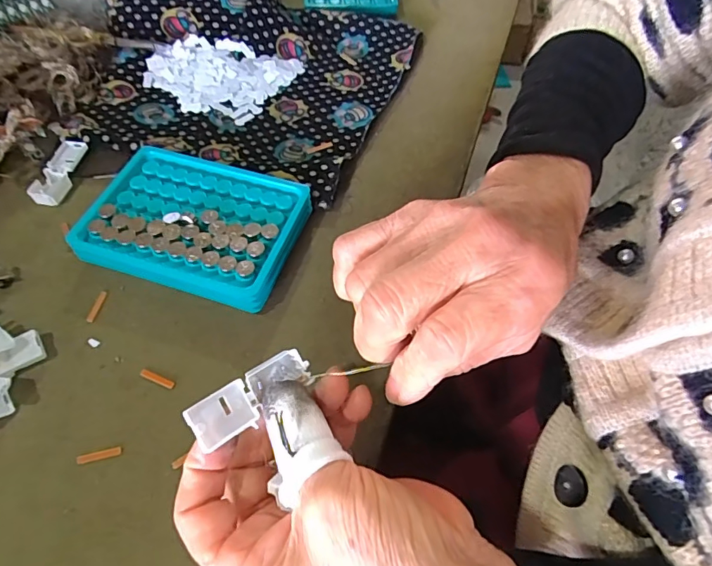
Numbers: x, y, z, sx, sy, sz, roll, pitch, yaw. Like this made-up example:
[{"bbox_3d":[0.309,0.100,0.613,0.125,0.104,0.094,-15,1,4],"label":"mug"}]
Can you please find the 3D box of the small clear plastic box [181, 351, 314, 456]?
[{"bbox_3d":[-0.045,0.048,0.204,0.053,0.012,0.019,-32,94,-38],"label":"small clear plastic box"}]

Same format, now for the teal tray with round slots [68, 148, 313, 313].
[{"bbox_3d":[-0.108,-0.041,0.324,0.134,0.026,0.099,16,58,8],"label":"teal tray with round slots"}]

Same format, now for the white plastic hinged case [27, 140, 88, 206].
[{"bbox_3d":[-0.222,-0.084,0.359,0.021,0.010,0.058,9,57,4],"label":"white plastic hinged case"}]

